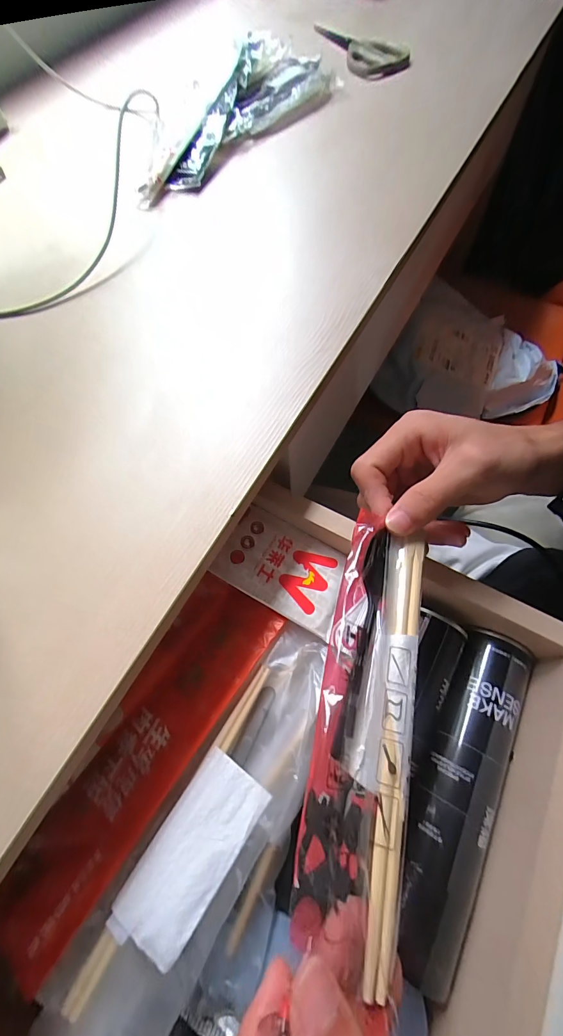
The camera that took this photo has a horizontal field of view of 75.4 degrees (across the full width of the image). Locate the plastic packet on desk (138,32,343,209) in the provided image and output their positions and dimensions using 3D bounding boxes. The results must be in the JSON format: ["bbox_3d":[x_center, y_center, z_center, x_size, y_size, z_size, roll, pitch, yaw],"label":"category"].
[{"bbox_3d":[-0.039,-0.431,0.386,0.119,0.047,0.320,20,68,11],"label":"plastic packet on desk"}]

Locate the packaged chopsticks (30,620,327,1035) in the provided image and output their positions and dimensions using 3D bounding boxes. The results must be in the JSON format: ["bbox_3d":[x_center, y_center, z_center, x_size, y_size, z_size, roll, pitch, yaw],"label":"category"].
[{"bbox_3d":[-0.038,0.181,0.217,0.065,0.014,0.240,31,70,15],"label":"packaged chopsticks"}]

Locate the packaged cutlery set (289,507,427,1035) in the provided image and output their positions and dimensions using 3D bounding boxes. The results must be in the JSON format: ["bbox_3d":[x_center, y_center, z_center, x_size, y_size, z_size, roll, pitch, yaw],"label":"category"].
[{"bbox_3d":[0.041,0.084,0.166,0.044,0.022,0.184,12,59,7],"label":"packaged cutlery set"}]

